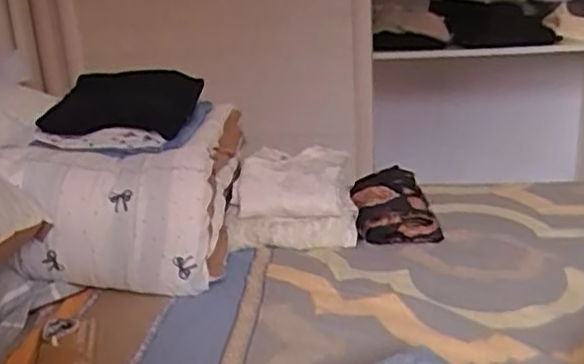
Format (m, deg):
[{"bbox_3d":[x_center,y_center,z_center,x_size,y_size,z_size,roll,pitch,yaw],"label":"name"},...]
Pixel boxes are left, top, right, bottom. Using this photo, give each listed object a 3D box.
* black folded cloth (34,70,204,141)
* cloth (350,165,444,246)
[{"bbox_3d":[-0.315,-0.142,1.188,0.268,0.041,0.204,4,36,3],"label":"black folded cloth"},{"bbox_3d":[0.191,0.043,1.218,0.146,0.064,0.238,-3,18,2],"label":"cloth"}]

